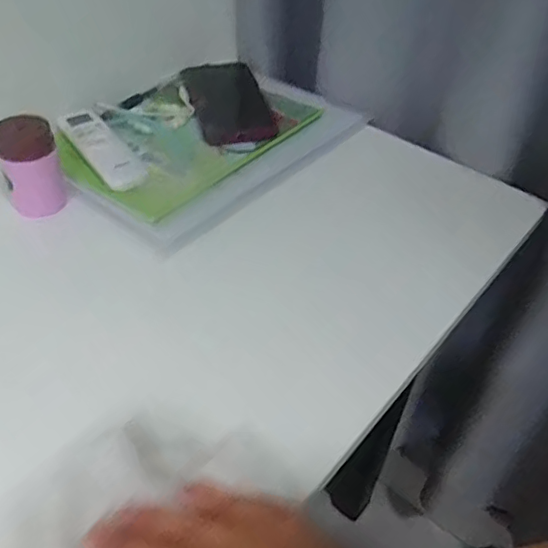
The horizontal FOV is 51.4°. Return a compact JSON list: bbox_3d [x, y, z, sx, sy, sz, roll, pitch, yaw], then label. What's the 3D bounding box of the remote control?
[{"bbox_3d":[-0.171,-0.127,0.556,0.042,0.018,0.133,-23,52,-26],"label":"remote control"}]

